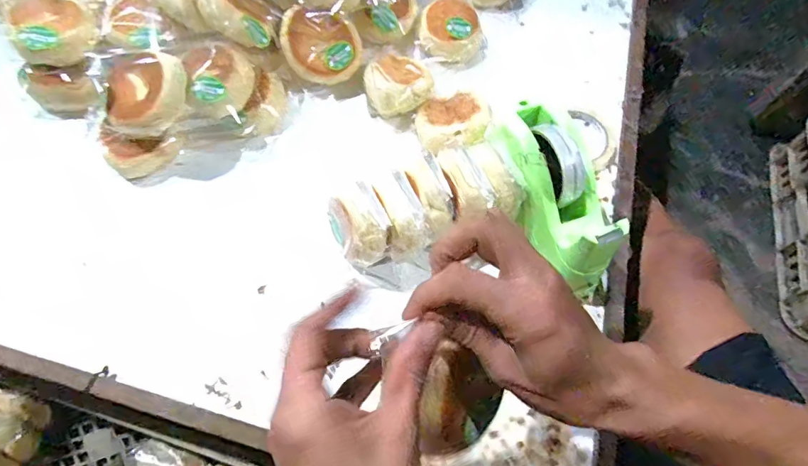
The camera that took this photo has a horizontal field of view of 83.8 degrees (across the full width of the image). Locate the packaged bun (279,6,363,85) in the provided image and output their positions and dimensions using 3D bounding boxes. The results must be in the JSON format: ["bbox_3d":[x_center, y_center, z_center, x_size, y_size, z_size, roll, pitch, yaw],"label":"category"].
[{"bbox_3d":[-0.102,-0.235,0.567,0.096,0.043,0.091,-14,108,-6],"label":"packaged bun"}]

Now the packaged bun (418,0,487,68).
[{"bbox_3d":[0.068,-0.275,0.618,0.094,0.046,0.089,20,65,9],"label":"packaged bun"}]

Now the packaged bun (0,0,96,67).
[{"bbox_3d":[-0.401,-0.235,0.516,0.081,0.036,0.096,-25,66,-12],"label":"packaged bun"}]

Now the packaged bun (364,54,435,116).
[{"bbox_3d":[-0.008,-0.190,0.568,0.082,0.047,0.088,0,63,-1],"label":"packaged bun"}]

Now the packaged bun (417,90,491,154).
[{"bbox_3d":[0.062,-0.134,0.554,0.090,0.039,0.088,-3,63,-2],"label":"packaged bun"}]

